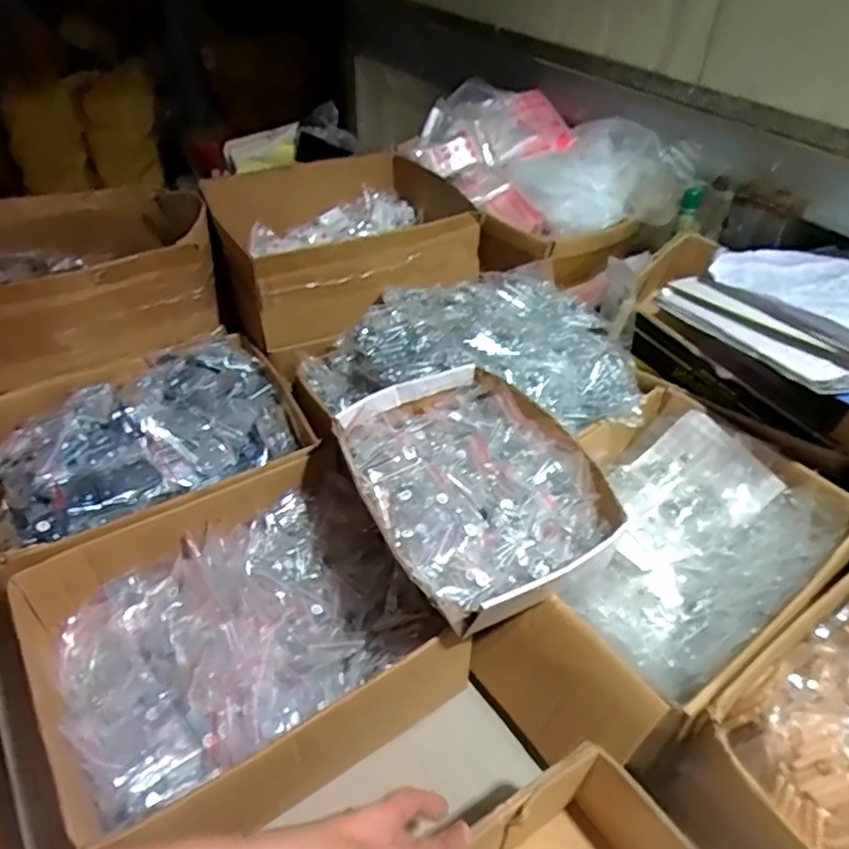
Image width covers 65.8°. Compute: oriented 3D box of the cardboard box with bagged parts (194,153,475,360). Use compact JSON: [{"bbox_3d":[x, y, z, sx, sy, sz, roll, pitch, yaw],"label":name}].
[{"bbox_3d":[-0.104,-0.233,0.853,0.300,0.140,0.230,-21,46,-24],"label":"cardboard box with bagged parts"}]

